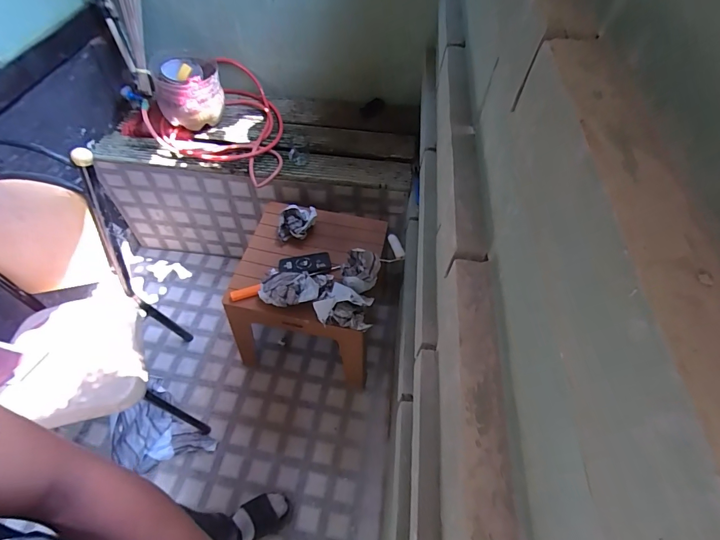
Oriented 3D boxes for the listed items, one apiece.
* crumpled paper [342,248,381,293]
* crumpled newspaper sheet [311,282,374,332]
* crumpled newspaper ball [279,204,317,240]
[{"bbox_3d":[0.002,0.006,1.202,0.114,0.102,0.113,1,53,-1],"label":"crumpled paper"},{"bbox_3d":[-0.045,0.104,1.151,0.164,0.091,0.121,17,54,10],"label":"crumpled newspaper sheet"},{"bbox_3d":[-0.218,-0.164,1.366,0.134,0.083,0.099,-3,53,-5],"label":"crumpled newspaper ball"}]

